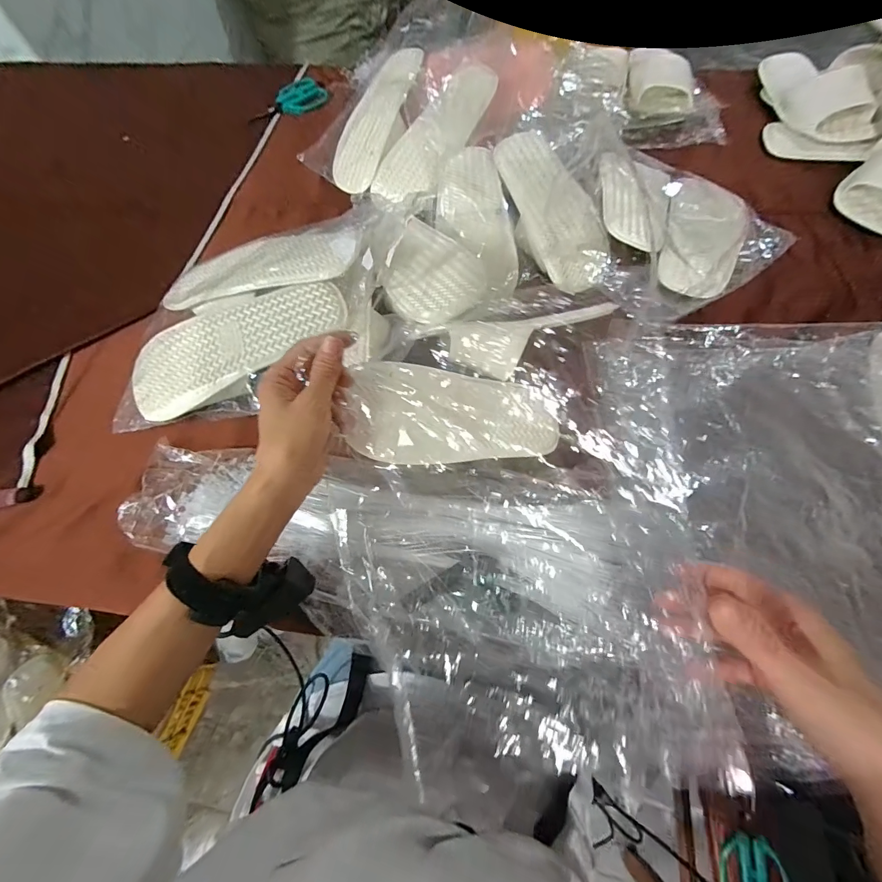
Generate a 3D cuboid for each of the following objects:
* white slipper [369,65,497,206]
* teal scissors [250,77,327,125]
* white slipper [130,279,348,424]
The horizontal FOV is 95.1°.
[{"bbox_3d":[-0.003,-0.431,0.568,0.221,0.048,0.094,-45,67,12],"label":"white slipper"},{"bbox_3d":[-0.268,-0.614,0.733,0.072,0.013,0.148,27,69,15],"label":"teal scissors"},{"bbox_3d":[-0.232,-0.104,0.460,0.256,0.049,0.112,-14,66,-3],"label":"white slipper"}]

